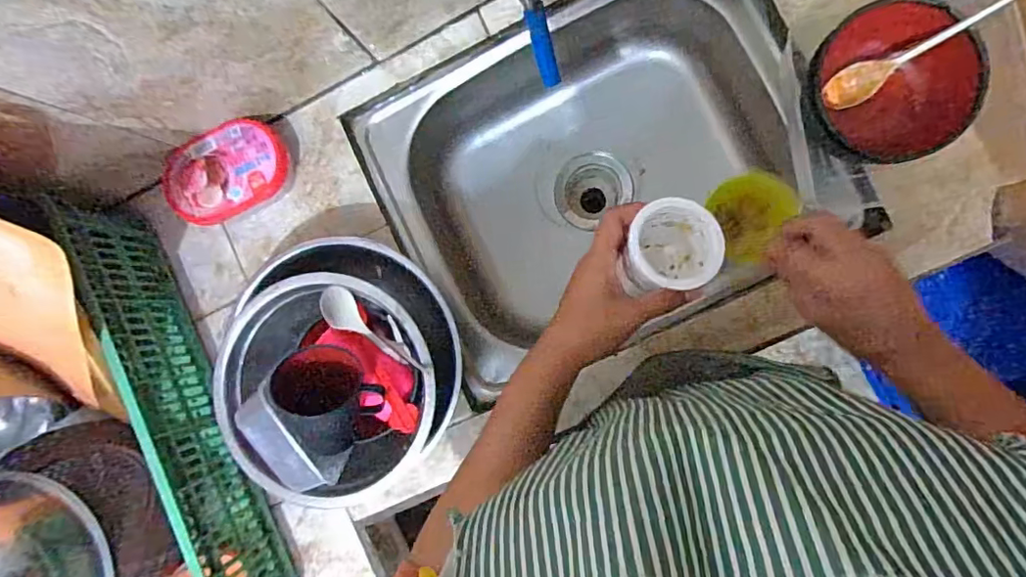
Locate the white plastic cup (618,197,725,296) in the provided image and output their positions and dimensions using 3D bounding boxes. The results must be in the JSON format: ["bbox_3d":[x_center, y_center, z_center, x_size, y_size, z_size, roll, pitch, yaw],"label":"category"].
[{"bbox_3d":[0.132,-0.037,0.459,0.078,0.057,0.071,0,90,8],"label":"white plastic cup"}]

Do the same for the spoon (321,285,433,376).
[{"bbox_3d":[-0.144,0.051,0.568,0.032,0.016,0.141,-41,120,6],"label":"spoon"}]

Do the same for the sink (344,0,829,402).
[{"bbox_3d":[0.092,-0.139,0.705,0.452,0.217,0.385,-26,87,7],"label":"sink"}]

